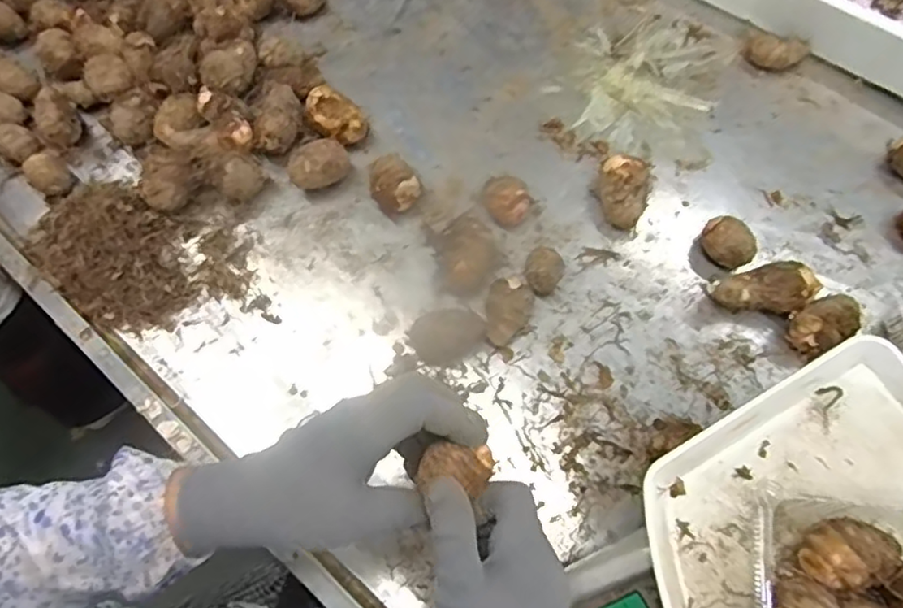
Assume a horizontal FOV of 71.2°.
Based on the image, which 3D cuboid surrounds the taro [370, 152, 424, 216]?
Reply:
[{"bbox_3d":[-0.054,-0.112,0.591,0.049,0.045,0.052,-13,70,-2],"label":"taro"}]

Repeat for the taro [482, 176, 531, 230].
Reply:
[{"bbox_3d":[0.051,-0.093,0.578,0.044,0.036,0.040,-1,70,2],"label":"taro"}]

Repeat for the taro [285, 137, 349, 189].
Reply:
[{"bbox_3d":[-0.127,-0.133,0.604,0.058,0.039,0.042,-13,70,-2],"label":"taro"}]

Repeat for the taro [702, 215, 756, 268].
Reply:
[{"bbox_3d":[0.242,-0.051,0.559,0.034,0.041,0.047,-36,73,-10],"label":"taro"}]

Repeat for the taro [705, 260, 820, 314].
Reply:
[{"bbox_3d":[0.266,-0.009,0.542,0.078,0.040,0.040,-10,70,-1],"label":"taro"}]

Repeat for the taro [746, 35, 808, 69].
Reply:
[{"bbox_3d":[0.325,-0.249,0.630,0.053,0.032,0.027,7,71,5],"label":"taro"}]

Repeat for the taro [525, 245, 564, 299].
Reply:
[{"bbox_3d":[0.081,-0.027,0.559,0.032,0.033,0.038,25,73,11],"label":"taro"}]

